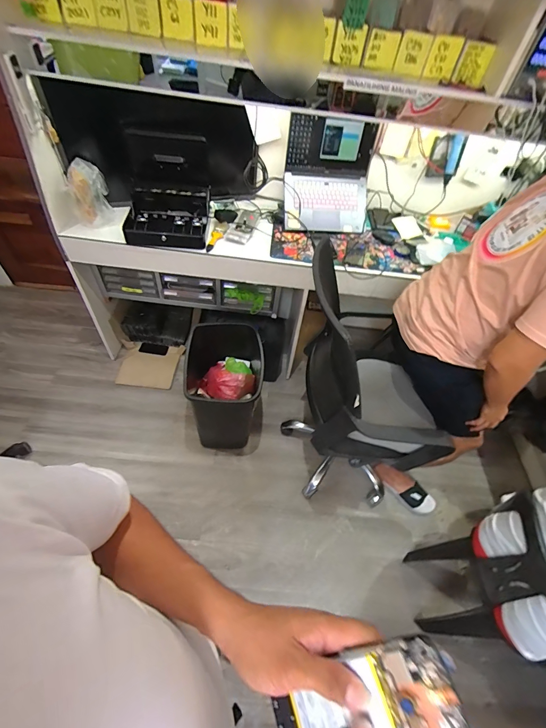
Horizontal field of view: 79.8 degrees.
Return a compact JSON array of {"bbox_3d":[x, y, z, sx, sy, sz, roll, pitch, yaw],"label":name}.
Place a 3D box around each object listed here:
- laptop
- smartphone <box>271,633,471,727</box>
[{"bbox_3d":[0.241,-0.770,1.358,0.365,0.367,0.200,-1,54,-6],"label":"laptop"},{"bbox_3d":[0.070,0.281,0.262,0.158,0.009,0.072,-36,57,16],"label":"smartphone"}]

